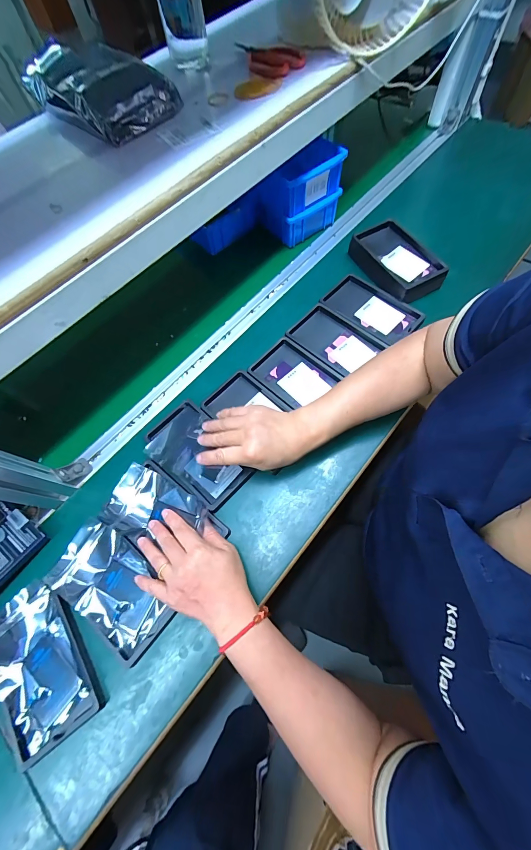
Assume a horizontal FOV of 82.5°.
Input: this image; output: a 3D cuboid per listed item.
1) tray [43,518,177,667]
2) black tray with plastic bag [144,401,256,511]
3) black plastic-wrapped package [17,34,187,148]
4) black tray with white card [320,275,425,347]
[{"bbox_3d":[-0.189,0.200,0.378,0.157,0.017,0.092,33,73,14],"label":"tray"},{"bbox_3d":[-0.102,0.041,0.445,0.164,0.018,0.095,42,75,16],"label":"black tray with plastic bag"},{"bbox_3d":[-0.224,-0.453,0.399,0.214,0.040,0.116,37,74,19],"label":"black plastic-wrapped package"},{"bbox_3d":[0.181,-0.203,0.530,0.163,0.021,0.090,41,75,16],"label":"black tray with white card"}]

